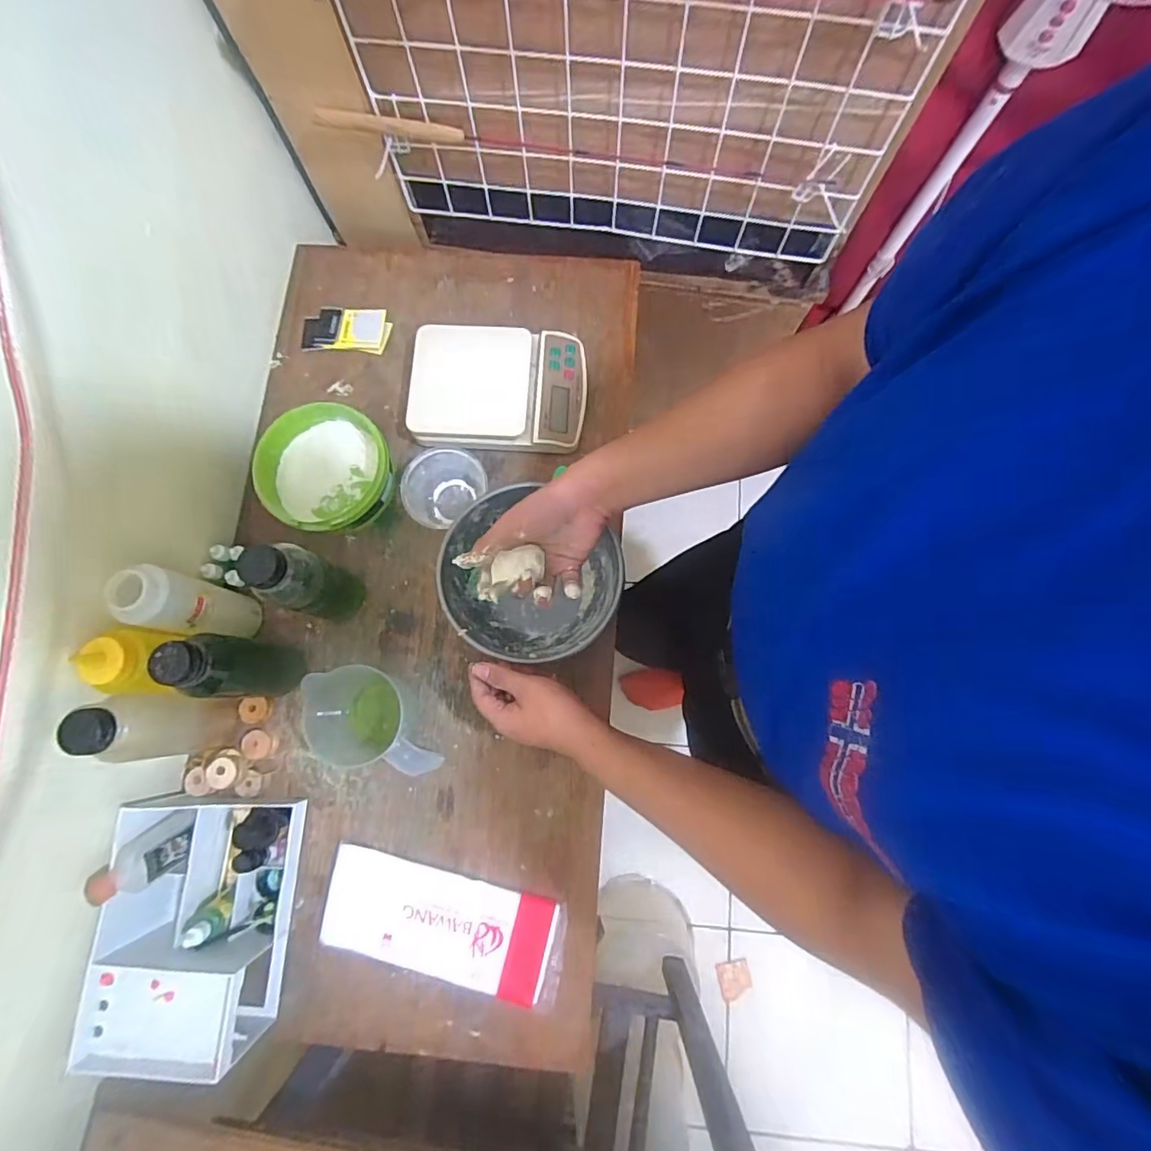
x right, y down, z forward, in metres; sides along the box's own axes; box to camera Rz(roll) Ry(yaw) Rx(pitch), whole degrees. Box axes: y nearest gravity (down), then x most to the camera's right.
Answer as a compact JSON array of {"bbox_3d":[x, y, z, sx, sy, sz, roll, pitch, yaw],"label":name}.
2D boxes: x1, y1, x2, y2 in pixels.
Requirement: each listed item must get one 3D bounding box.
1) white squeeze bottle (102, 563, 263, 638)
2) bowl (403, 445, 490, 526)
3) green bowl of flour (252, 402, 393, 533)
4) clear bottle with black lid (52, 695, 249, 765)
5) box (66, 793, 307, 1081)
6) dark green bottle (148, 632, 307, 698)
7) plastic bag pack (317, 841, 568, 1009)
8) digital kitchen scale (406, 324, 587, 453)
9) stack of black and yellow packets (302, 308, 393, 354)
[{"bbox_3d":[-0.412,0.031,0.598,0.054,0.166,0.058,13,79,4],"label":"white squeeze bottle"},{"bbox_3d":[-0.163,-0.106,0.700,0.104,0.058,0.088,-44,81,-7],"label":"bowl"},{"bbox_3d":[-0.312,-0.130,0.703,0.147,0.087,0.155,0,78,1],"label":"green bowl of flour"},{"bbox_3d":[-0.428,0.154,0.569,0.058,0.168,0.062,-3,78,0],"label":"clear bottle with black lid"},{"bbox_3d":[-0.395,0.361,0.582,0.157,0.097,0.233,2,78,2],"label":"box"},{"bbox_3d":[-0.352,0.096,0.586,0.050,0.187,0.061,8,79,3],"label":"dark green bottle"},{"bbox_3d":[-0.147,0.389,0.617,0.267,0.021,0.106,14,79,4],"label":"plastic bag pack"},{"bbox_3d":[-0.097,-0.245,0.719,0.219,0.048,0.158,2,78,2],"label":"digital kitchen scale"},{"bbox_3d":[-0.316,-0.340,0.762,0.120,0.007,0.062,2,78,2],"label":"stack of black and yellow packets"}]

